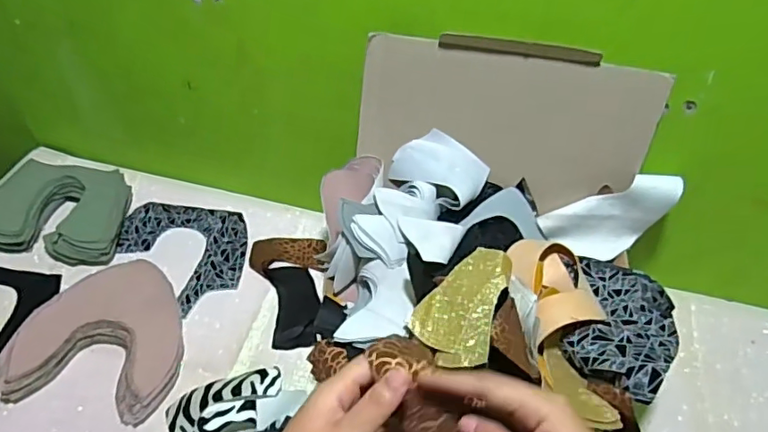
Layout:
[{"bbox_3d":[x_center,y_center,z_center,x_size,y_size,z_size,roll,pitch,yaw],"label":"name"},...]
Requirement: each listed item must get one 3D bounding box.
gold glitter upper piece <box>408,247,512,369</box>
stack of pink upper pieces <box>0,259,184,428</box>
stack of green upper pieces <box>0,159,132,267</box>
[{"bbox_3d":[0.073,0.082,0.526,0.074,0.019,0.123,-2,44,30],"label":"gold glitter upper piece"},{"bbox_3d":[-0.308,0.131,0.631,0.172,0.033,0.172,9,46,3],"label":"stack of pink upper pieces"},{"bbox_3d":[-0.427,-0.008,0.739,0.166,0.053,0.138,4,46,-2],"label":"stack of green upper pieces"}]

